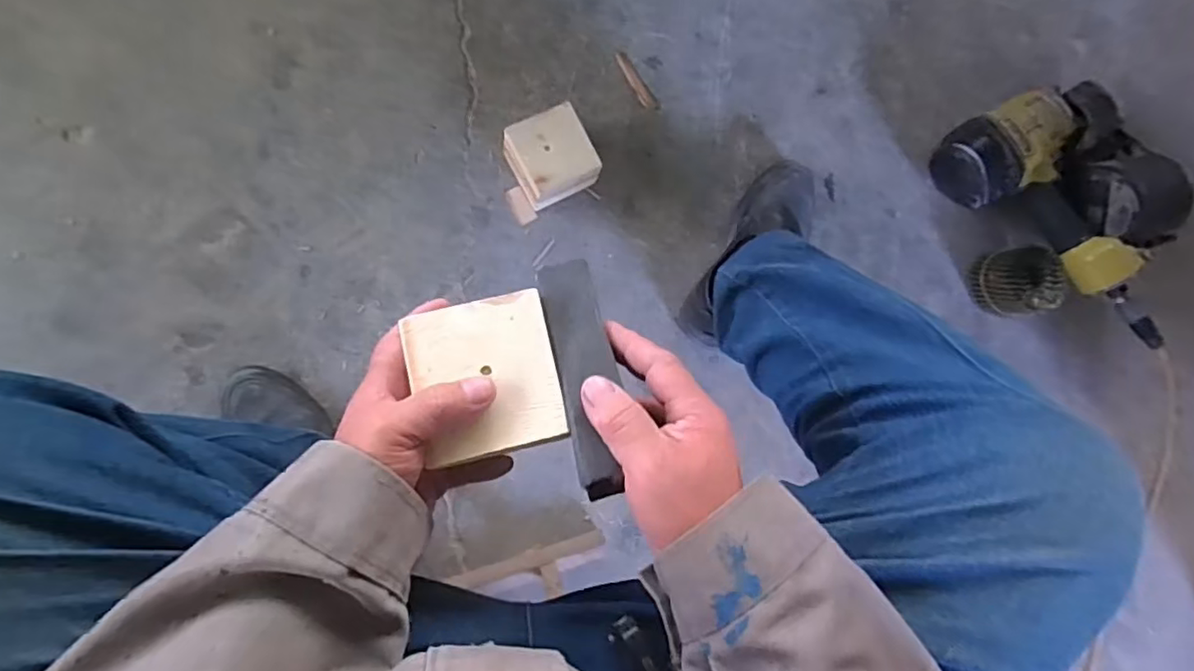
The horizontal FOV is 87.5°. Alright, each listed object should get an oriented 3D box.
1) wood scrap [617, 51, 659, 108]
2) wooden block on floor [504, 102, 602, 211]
[{"bbox_3d":[0.050,-0.340,0.836,0.019,0.004,0.089,-33,91,-9],"label":"wood scrap"},{"bbox_3d":[-0.056,-0.218,0.780,0.095,0.076,0.098,-28,89,-12],"label":"wooden block on floor"}]

